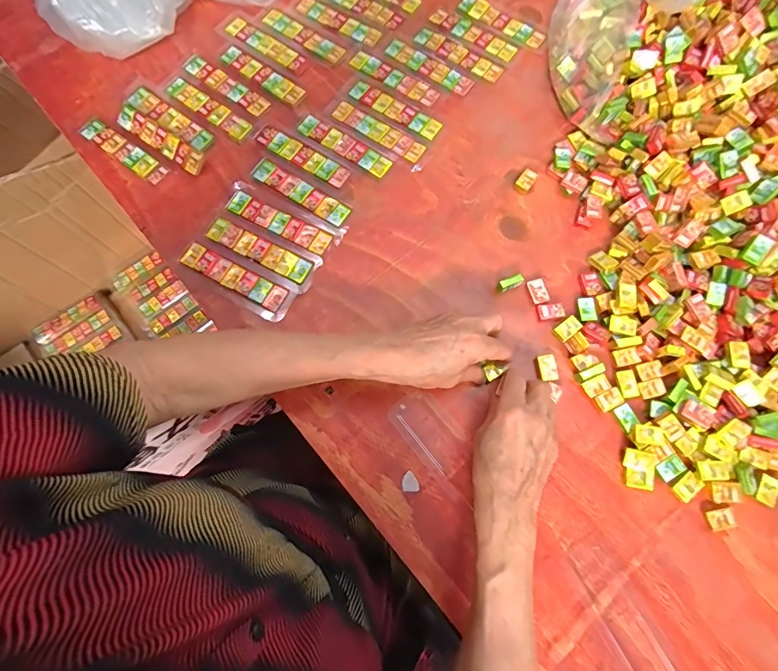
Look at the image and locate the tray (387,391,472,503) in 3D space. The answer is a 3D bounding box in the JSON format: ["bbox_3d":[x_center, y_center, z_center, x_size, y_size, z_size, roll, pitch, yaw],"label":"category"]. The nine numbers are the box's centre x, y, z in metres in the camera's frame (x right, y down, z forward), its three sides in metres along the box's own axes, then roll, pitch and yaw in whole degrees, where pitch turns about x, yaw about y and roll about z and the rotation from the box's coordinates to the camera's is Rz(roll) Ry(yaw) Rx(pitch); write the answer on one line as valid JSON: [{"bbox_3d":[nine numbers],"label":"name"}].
[{"bbox_3d":[0.047,0.101,0.400,0.049,0.007,0.100,-37,78,-10],"label":"tray"}]

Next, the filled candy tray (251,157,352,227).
[{"bbox_3d":[-0.098,-0.160,0.465,0.118,0.004,0.028,32,77,8],"label":"filled candy tray"}]

